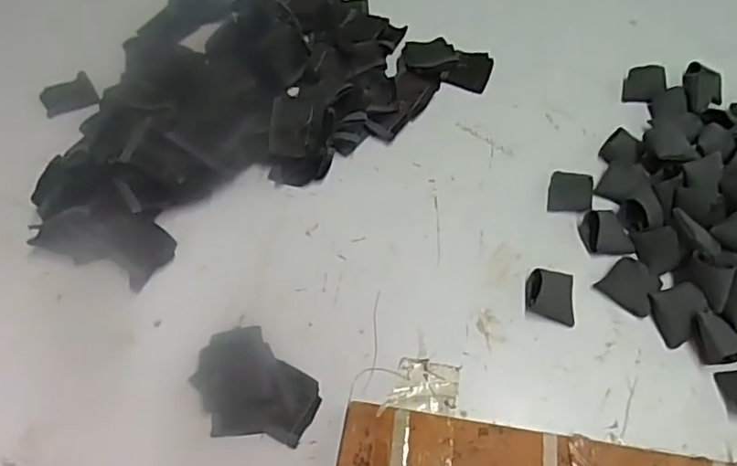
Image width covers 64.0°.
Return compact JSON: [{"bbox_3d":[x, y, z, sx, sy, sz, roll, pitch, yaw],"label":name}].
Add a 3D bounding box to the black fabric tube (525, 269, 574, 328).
[{"bbox_3d":[0.143,0.047,0.461,0.037,0.017,0.044,5,56,5],"label":"black fabric tube"}]

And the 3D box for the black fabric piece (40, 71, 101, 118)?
[{"bbox_3d":[-0.310,-0.141,0.609,0.051,0.006,0.051,-27,60,-16],"label":"black fabric piece"}]

